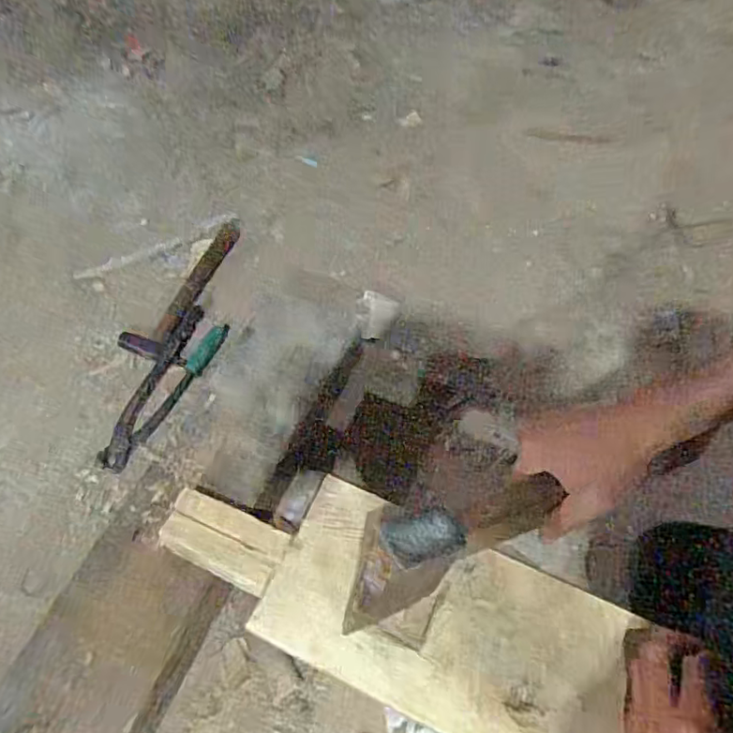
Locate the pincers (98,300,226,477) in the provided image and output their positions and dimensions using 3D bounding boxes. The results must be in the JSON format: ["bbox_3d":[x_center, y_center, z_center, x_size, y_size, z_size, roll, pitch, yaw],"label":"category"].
[{"bbox_3d":[-0.239,0.023,0.695,0.065,0.018,0.220,22,62,14],"label":"pincers"}]

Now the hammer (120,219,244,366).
[{"bbox_3d":[-0.238,-0.108,0.773,0.085,0.019,0.228,10,60,8],"label":"hammer"}]

